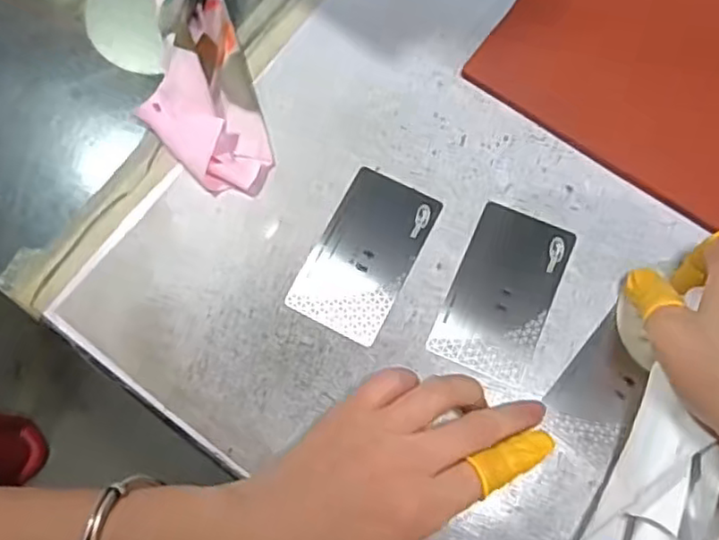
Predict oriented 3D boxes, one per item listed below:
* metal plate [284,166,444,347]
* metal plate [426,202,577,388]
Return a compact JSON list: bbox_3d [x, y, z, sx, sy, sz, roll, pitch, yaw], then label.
[{"bbox_3d":[0.003,-0.009,0.349,0.051,0.004,0.087,26,75,10],"label":"metal plate"},{"bbox_3d":[0.074,0.011,0.340,0.050,0.004,0.087,22,74,9],"label":"metal plate"}]

